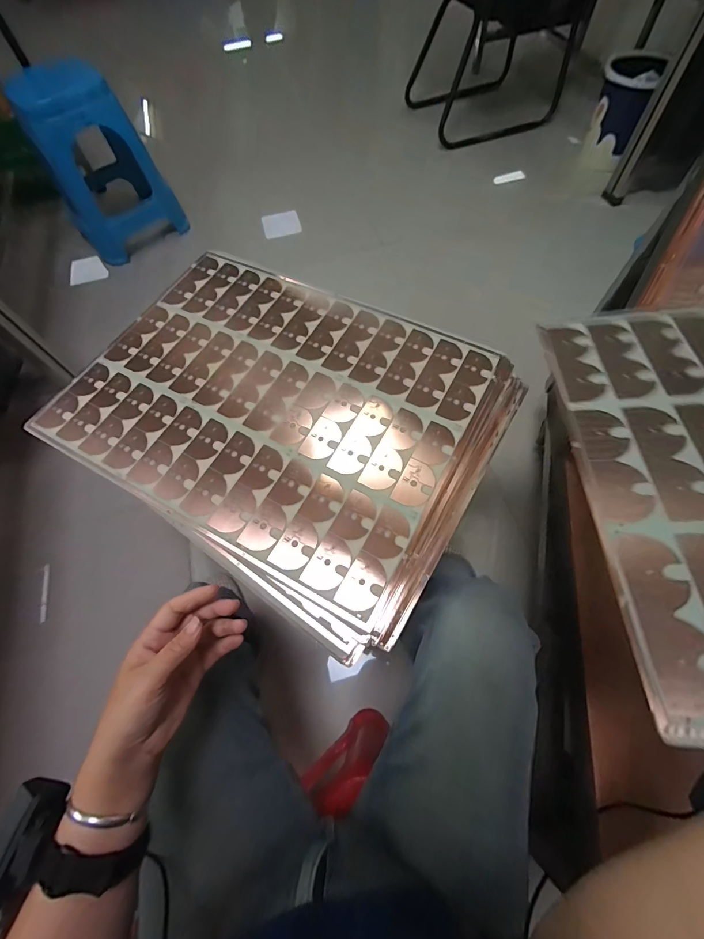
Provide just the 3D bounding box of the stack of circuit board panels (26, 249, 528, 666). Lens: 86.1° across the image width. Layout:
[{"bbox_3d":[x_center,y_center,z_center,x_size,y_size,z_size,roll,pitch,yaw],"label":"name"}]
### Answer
[{"bbox_3d":[-0.093,-0.076,0.515,0.541,0.051,0.408,28,70,15],"label":"stack of circuit board panels"}]

